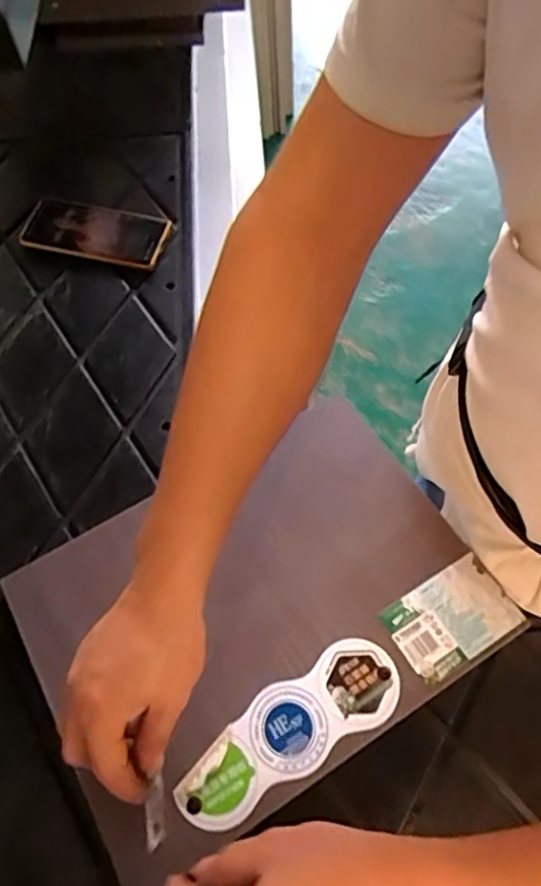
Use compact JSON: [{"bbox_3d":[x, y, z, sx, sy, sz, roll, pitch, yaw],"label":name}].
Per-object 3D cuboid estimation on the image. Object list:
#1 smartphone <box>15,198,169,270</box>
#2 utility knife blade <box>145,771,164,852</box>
[{"bbox_3d":[-0.202,-0.243,0.694,0.165,0.012,0.076,11,63,6],"label":"smartphone"},{"bbox_3d":[-0.078,0.247,0.401,0.011,0.007,0.043,-2,61,-1],"label":"utility knife blade"}]

